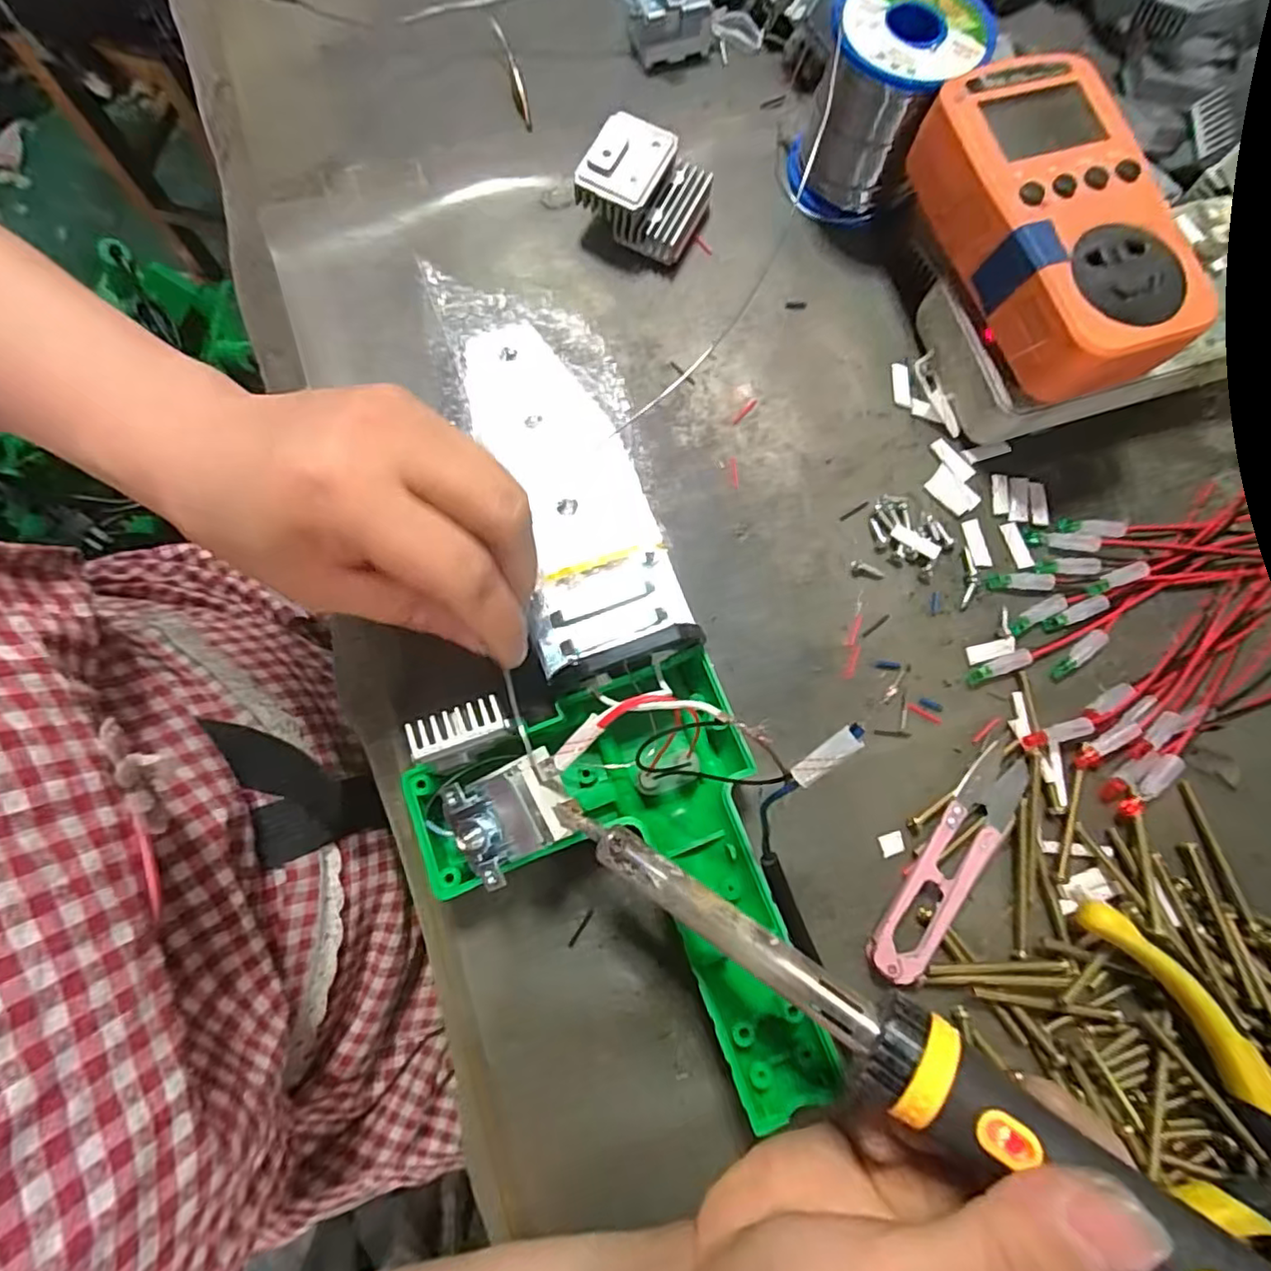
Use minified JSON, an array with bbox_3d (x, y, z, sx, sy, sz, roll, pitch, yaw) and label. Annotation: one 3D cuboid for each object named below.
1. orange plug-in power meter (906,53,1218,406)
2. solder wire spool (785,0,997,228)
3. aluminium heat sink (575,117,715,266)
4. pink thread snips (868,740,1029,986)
[{"bbox_3d":[0.161,-0.155,0.236,0.063,0.031,0.123,-18,80,-5],"label":"orange plug-in power meter"},{"bbox_3d":[0.109,-0.237,0.272,0.061,0.065,0.069,23,79,3],"label":"solder wire spool"},{"bbox_3d":[0.005,-0.202,0.279,0.052,0.030,0.042,23,79,3],"label":"aluminium heat sink"},{"bbox_3d":[0.119,0.086,0.232,0.022,0.012,0.096,41,80,6],"label":"pink thread snips"}]

